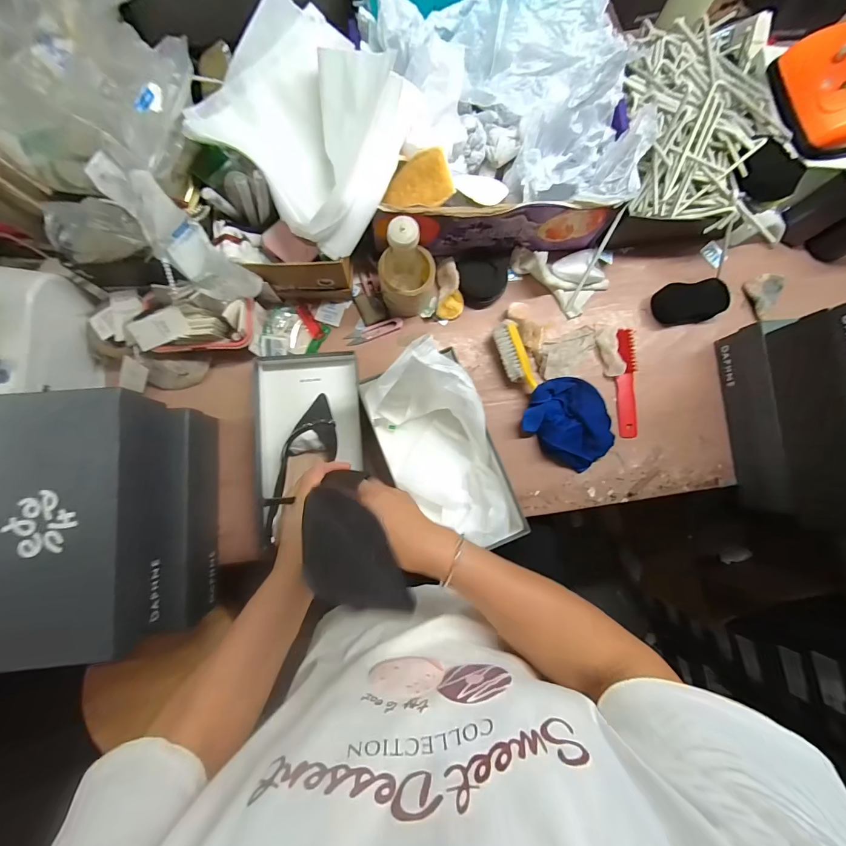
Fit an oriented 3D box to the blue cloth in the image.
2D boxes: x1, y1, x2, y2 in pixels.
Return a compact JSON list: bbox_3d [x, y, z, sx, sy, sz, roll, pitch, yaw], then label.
[{"bbox_3d":[0.251,-0.007,0.625,0.152,0.037,0.135,42,83,2],"label":"blue cloth"}]

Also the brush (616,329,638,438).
[{"bbox_3d":[0.355,-0.068,0.648,0.034,0.022,0.184,0,83,-3],"label":"brush"}]

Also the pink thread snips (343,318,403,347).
[{"bbox_3d":[-0.084,-0.159,0.649,0.101,0.007,0.026,-22,85,-6],"label":"pink thread snips"}]

